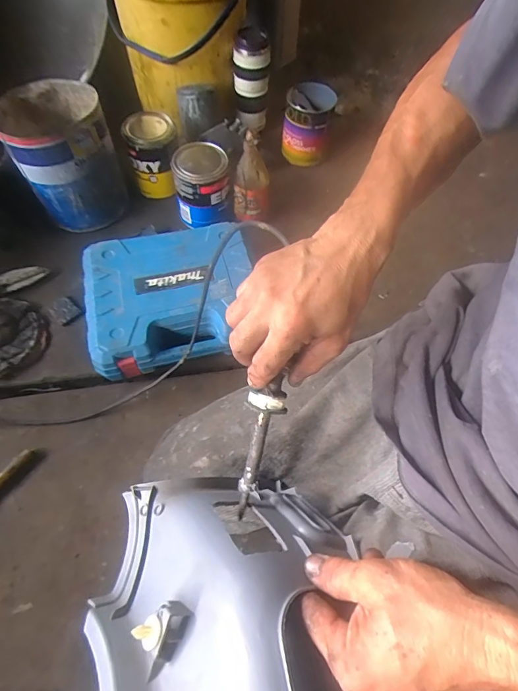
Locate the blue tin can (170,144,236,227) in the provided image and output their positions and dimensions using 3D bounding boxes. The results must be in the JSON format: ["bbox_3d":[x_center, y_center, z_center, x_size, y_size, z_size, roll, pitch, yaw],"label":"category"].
[{"bbox_3d":[-0.108,-0.302,0.767,0.101,0.117,0.111,1,61,-2],"label":"blue tin can"}]

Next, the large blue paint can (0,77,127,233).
[{"bbox_3d":[-0.356,-0.347,0.746,0.176,0.190,0.163,-19,65,-13],"label":"large blue paint can"}]

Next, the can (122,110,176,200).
[{"bbox_3d":[-0.215,-0.385,0.816,0.098,0.133,0.097,-12,62,-9],"label":"can"}]

